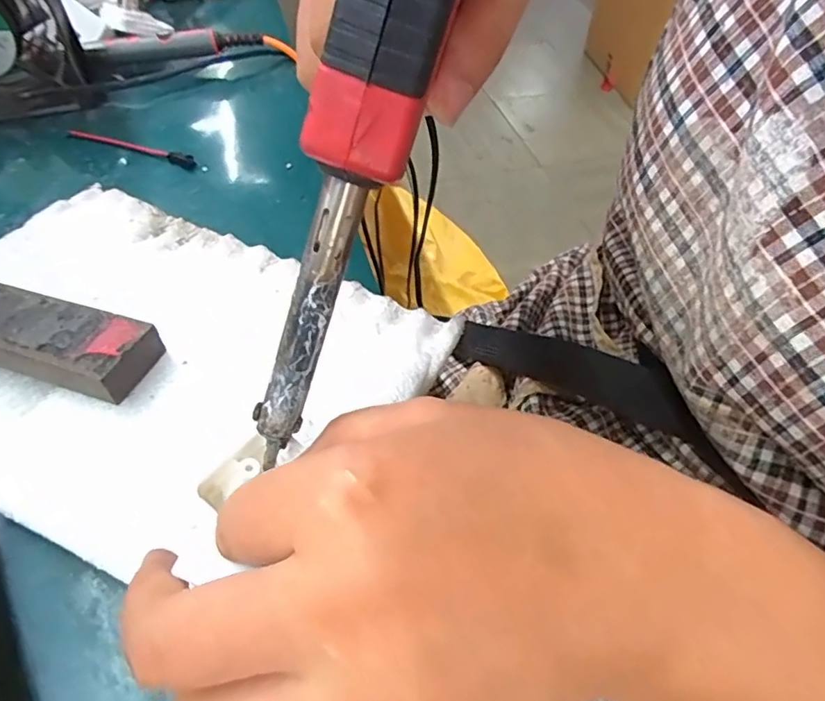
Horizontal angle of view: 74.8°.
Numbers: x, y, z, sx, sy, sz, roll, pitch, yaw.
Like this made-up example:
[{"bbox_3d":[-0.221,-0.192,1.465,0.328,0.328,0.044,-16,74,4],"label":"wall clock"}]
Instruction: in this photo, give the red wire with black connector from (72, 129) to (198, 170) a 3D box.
[{"bbox_3d":[-0.191,-0.140,0.368,0.099,0.006,0.009,18,53,9],"label":"red wire with black connector"}]

